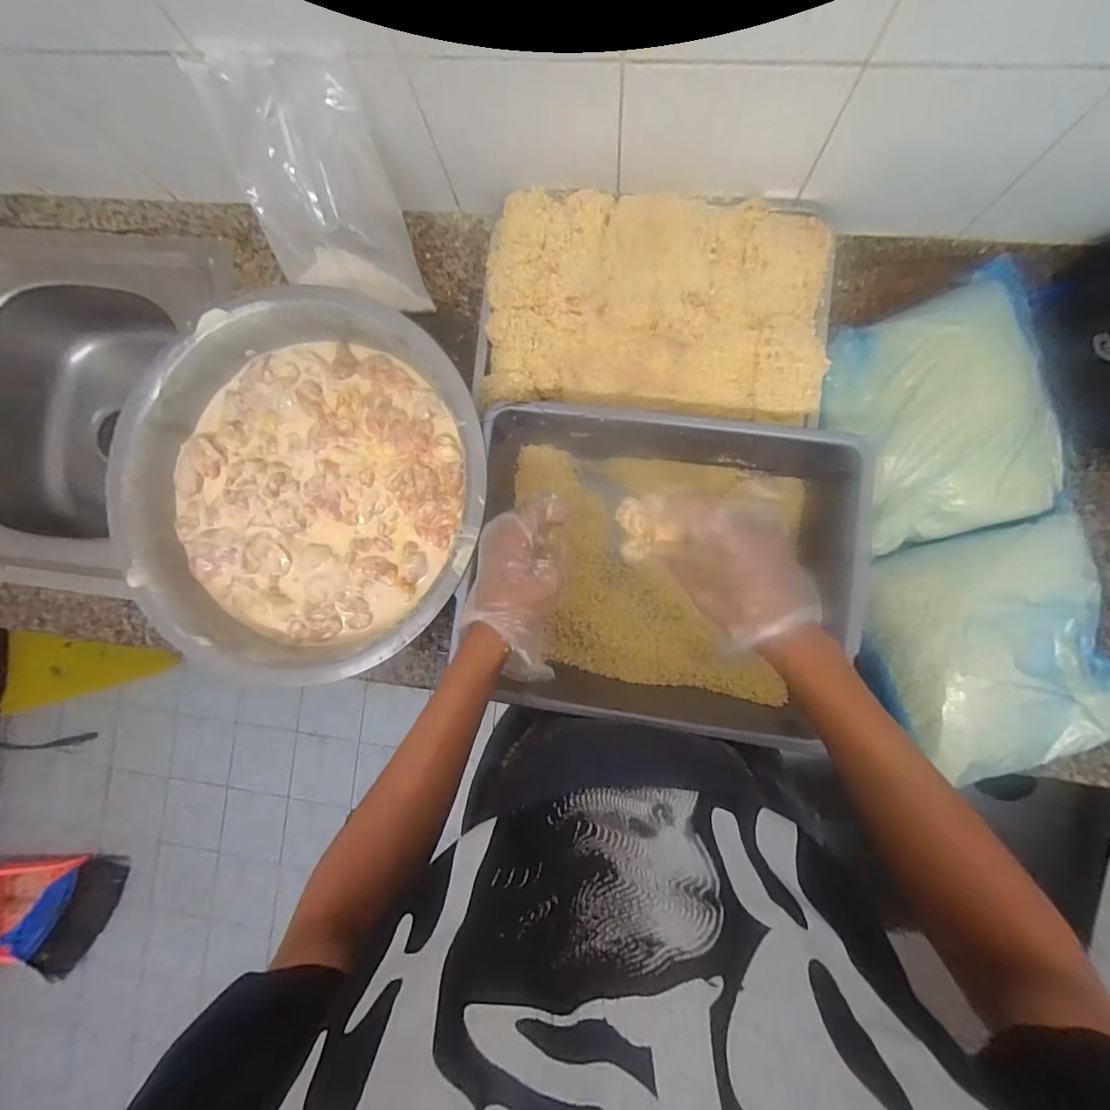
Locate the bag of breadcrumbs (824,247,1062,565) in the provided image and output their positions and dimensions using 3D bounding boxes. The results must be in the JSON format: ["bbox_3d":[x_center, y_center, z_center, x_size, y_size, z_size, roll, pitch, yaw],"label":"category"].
[{"bbox_3d":[0.413,-0.156,0.544,0.222,0.073,0.267,-15,87,5],"label":"bag of breadcrumbs"}]

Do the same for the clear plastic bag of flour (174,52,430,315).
[{"bbox_3d":[-0.256,-0.390,0.558,0.161,0.249,0.060,-6,50,4],"label":"clear plastic bag of flour"}]

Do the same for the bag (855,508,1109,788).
[{"bbox_3d":[0.454,0.102,0.530,0.234,0.069,0.241,-16,86,5],"label":"bag"}]

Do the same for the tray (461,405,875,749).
[{"bbox_3d":[0.108,0.001,0.550,0.368,0.121,0.292,7,89,6],"label":"tray"}]

